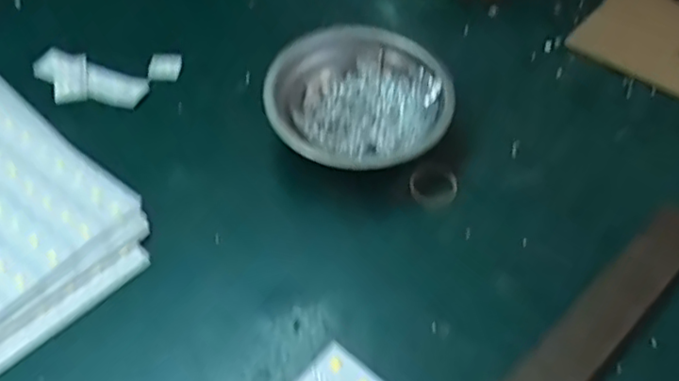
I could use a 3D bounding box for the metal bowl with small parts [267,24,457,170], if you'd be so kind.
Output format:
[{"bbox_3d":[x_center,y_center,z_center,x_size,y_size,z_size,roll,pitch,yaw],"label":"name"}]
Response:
[{"bbox_3d":[0.011,-0.057,0.467,0.123,0.045,0.116,-21,54,-17],"label":"metal bowl with small parts"}]

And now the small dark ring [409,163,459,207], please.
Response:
[{"bbox_3d":[0.063,-0.003,0.447,0.032,0.010,0.029,18,53,13],"label":"small dark ring"}]

